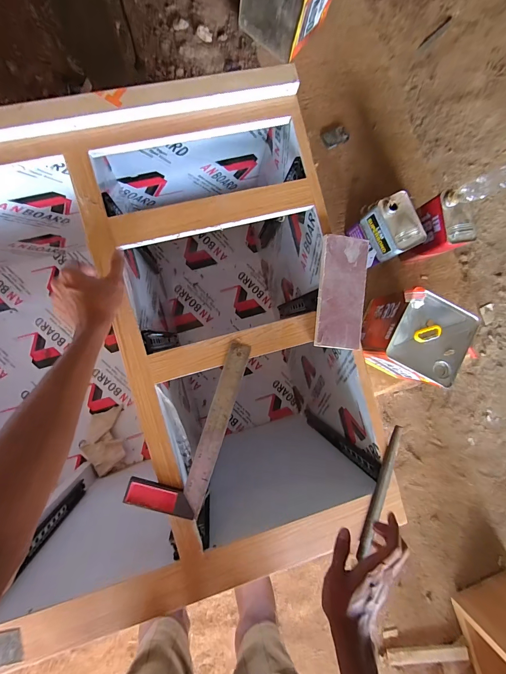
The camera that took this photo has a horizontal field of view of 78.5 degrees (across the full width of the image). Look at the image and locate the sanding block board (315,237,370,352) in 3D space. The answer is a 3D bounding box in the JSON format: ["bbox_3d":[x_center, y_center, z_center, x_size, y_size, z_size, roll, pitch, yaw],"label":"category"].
[{"bbox_3d":[0.156,-0.078,0.541,0.081,0.018,0.191,5,87,-7],"label":"sanding block board"}]

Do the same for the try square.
[{"bbox_3d":[-0.102,0.144,0.519,0.118,0.019,0.301,19,85,-6],"label":"try square"}]

